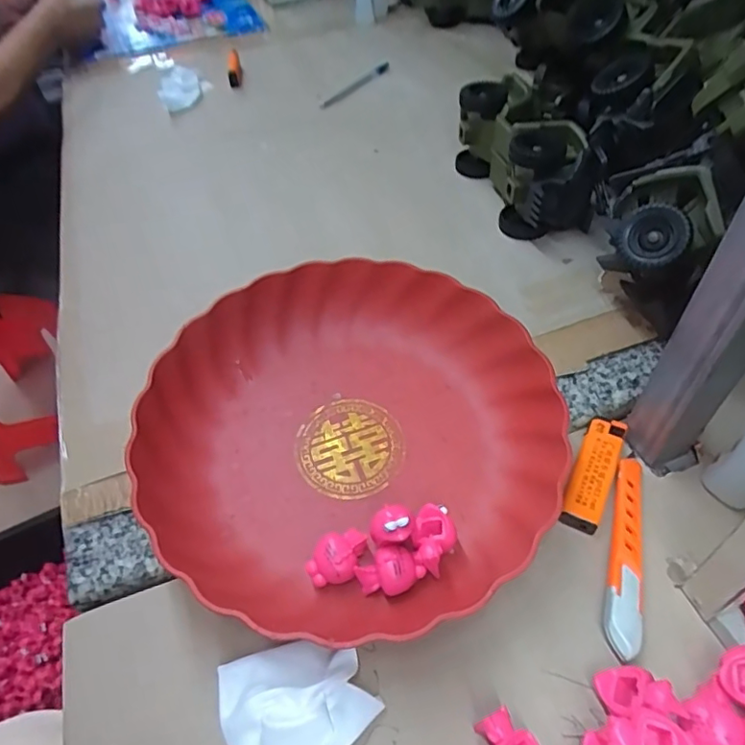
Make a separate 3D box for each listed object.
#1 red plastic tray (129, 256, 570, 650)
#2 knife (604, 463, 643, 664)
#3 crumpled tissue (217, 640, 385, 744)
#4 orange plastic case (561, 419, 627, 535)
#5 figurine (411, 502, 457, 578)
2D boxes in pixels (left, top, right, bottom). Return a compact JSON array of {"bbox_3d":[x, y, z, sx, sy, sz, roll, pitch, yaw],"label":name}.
[{"bbox_3d":[-0.012,0.034,0.346,0.245,0.058,0.239,3,49,7],"label":"red plastic tray"},{"bbox_3d":[0.144,0.099,0.315,0.017,0.015,0.121,14,52,16],"label":"knife"},{"bbox_3d":[-0.037,0.156,0.267,0.074,0.024,0.049,-8,49,-2],"label":"crumpled tissue"},{"bbox_3d":[0.139,0.061,0.347,0.024,0.010,0.081,20,54,20],"label":"orange plastic case"},{"bbox_3d":[0.034,0.095,0.315,0.024,0.018,0.036,13,51,15],"label":"figurine"}]

